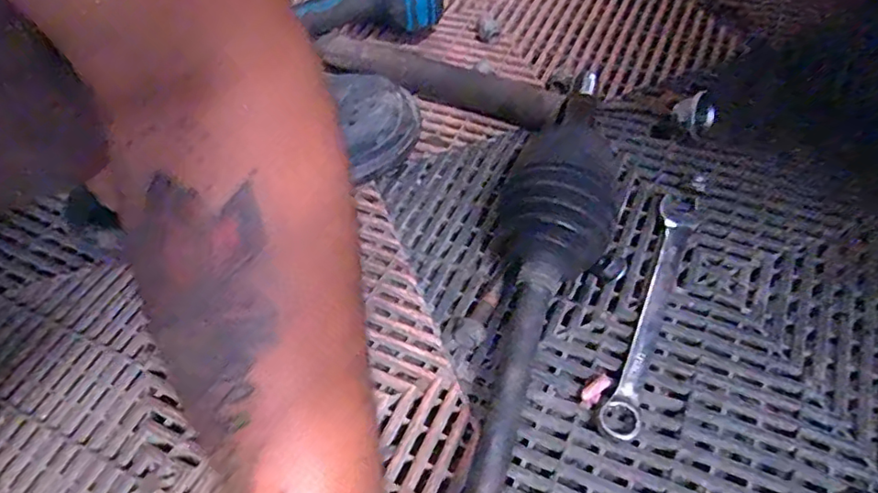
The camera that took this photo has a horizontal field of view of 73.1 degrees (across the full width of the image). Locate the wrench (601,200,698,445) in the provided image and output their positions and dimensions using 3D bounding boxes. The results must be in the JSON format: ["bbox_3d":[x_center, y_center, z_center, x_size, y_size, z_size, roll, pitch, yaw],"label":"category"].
[{"bbox_3d":[0.150,0.041,0.413,0.027,0.009,0.199,16,55,18],"label":"wrench"}]

